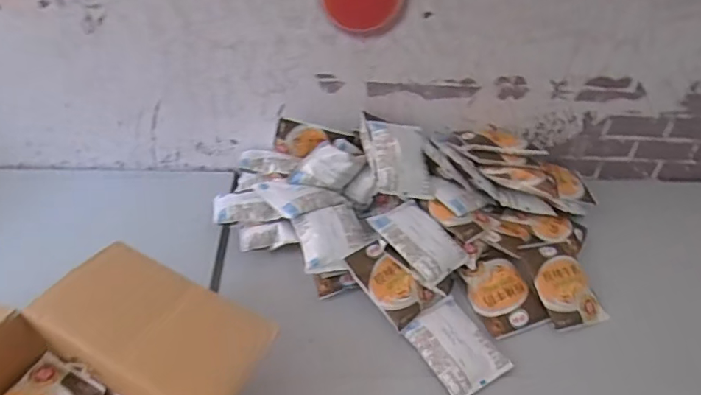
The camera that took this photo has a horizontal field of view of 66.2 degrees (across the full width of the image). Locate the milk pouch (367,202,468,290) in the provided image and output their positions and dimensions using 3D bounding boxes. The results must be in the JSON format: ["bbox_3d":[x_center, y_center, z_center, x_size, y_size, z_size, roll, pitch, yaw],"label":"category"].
[{"bbox_3d":[0.101,0.060,0.786,0.093,0.018,0.129,-28,61,-37],"label":"milk pouch"}]

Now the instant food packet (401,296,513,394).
[{"bbox_3d":[0.140,0.196,0.722,0.097,0.022,0.126,-22,49,-25],"label":"instant food packet"}]

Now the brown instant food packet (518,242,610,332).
[{"bbox_3d":[0.316,0.127,0.796,0.090,0.025,0.127,-11,62,-13],"label":"brown instant food packet"}]

